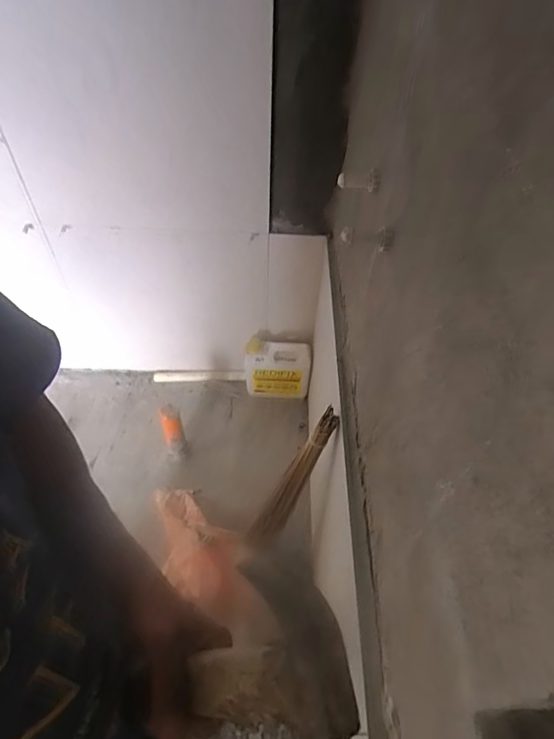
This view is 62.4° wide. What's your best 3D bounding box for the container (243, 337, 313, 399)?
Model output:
[{"bbox_3d":[0.002,0.008,1.535,0.214,0.255,0.091,6,51,3],"label":"container"}]

